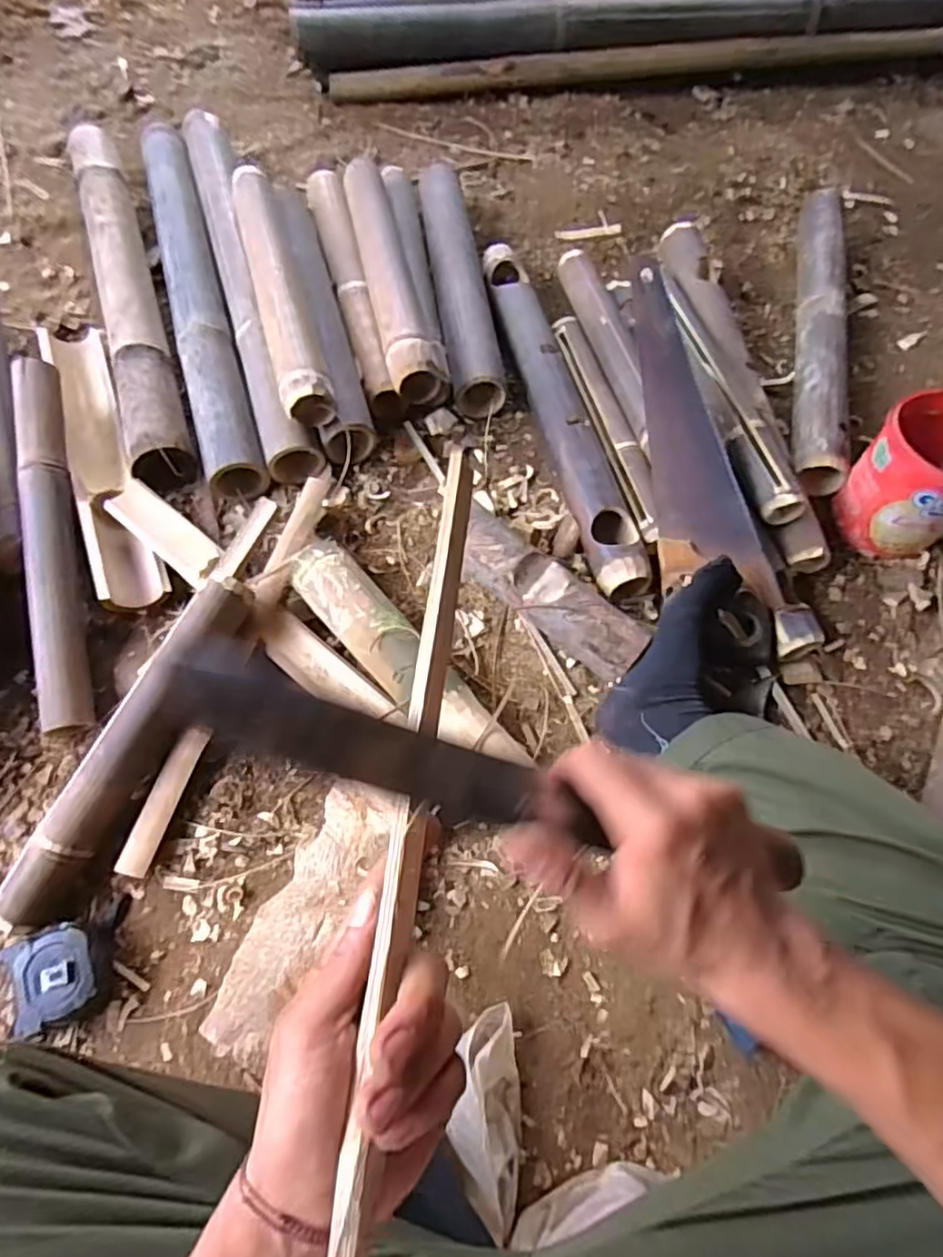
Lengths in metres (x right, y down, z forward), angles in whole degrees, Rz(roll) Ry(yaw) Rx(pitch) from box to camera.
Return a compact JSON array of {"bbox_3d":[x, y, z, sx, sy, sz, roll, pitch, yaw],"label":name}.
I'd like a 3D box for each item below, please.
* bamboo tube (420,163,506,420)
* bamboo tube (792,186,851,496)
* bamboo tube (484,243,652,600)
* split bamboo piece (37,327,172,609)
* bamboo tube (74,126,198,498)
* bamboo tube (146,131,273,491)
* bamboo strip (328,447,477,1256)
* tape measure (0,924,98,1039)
[{"bbox_3d":[-0.019,-0.520,0.960,0.071,0.073,0.477,-7,67,-5],"label":"bamboo tube"},{"bbox_3d":[0.521,-0.461,0.952,0.062,0.069,0.603,14,67,3],"label":"bamboo tube"},{"bbox_3d":[0.117,-0.308,0.872,0.090,0.069,0.592,-9,68,-6],"label":"bamboo tube"},{"bbox_3d":[-0.489,-0.233,0.839,0.073,0.056,0.484,-22,69,-11],"label":"split bamboo piece"},{"bbox_3d":[-0.506,-0.505,0.938,0.081,0.072,0.722,-17,69,-9],"label":"bamboo tube"},{"bbox_3d":[-0.409,-0.501,0.942,0.078,0.072,0.735,-17,68,-9],"label":"bamboo tube"},{"bbox_3d":[-0.026,0.071,0.309,0.015,0.021,0.382,7,65,1],"label":"bamboo strip"},{"bbox_3d":[-0.393,0.326,0.603,0.076,0.041,0.082,-25,70,-12],"label":"tape measure"}]

